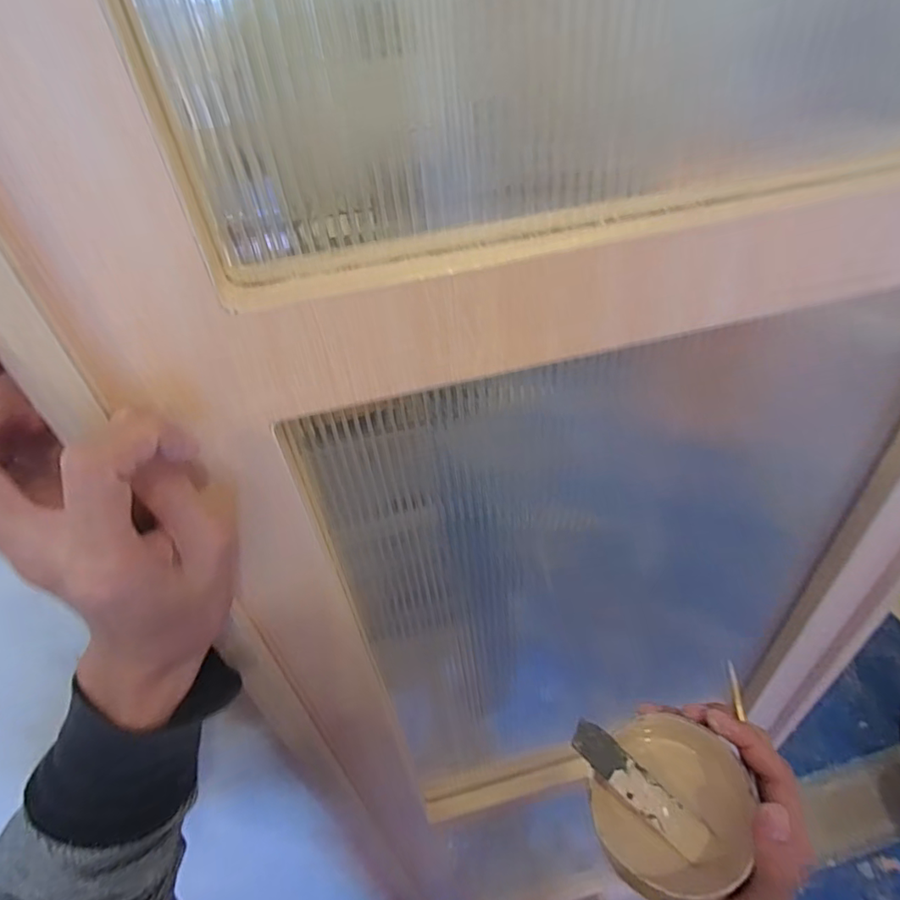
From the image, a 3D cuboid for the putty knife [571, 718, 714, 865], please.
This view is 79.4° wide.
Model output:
[{"bbox_3d":[0.107,0.193,0.308,0.086,0.007,0.021,41,56,12],"label":"putty knife"}]

